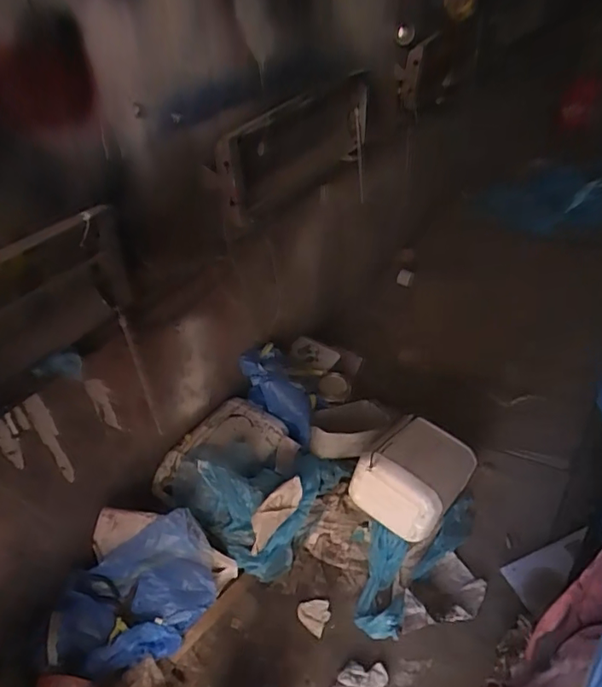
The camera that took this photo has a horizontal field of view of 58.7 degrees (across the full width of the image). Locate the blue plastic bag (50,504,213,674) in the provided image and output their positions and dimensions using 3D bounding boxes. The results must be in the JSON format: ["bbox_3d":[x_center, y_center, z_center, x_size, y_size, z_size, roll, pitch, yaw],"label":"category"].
[{"bbox_3d":[-0.352,0.541,1.139,0.341,0.159,0.214,-16,41,-17],"label":"blue plastic bag"}]

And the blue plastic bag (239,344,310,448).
[{"bbox_3d":[-0.056,0.137,1.478,0.138,0.129,0.318,-21,55,-22],"label":"blue plastic bag"}]

